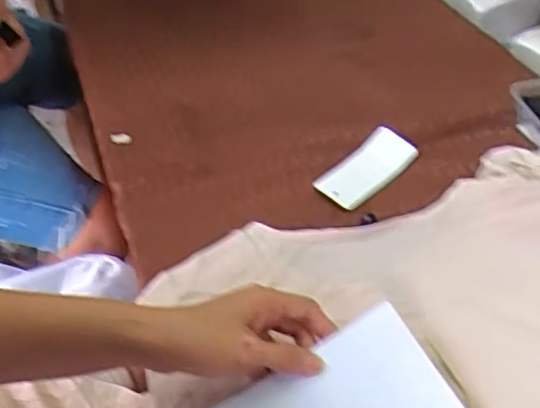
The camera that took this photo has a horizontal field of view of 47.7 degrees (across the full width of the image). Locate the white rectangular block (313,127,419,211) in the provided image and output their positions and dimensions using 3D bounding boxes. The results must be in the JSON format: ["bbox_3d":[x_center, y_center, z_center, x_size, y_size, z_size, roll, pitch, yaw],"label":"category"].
[{"bbox_3d":[0.099,-0.041,0.635,0.112,0.014,0.049,-37,54,-26],"label":"white rectangular block"}]

